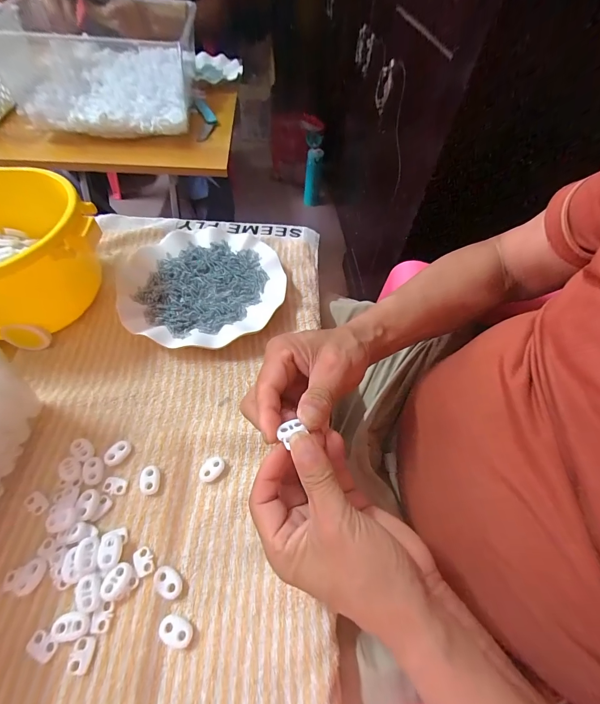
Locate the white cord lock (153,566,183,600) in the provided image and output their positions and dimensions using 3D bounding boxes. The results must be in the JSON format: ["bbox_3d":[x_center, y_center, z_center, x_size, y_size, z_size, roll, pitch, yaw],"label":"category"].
[{"bbox_3d":[-0.094,0.164,0.233,0.022,0.006,0.016,29,58,15],"label":"white cord lock"}]

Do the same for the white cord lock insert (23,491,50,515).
[{"bbox_3d":[-0.205,0.118,0.256,0.016,0.004,0.012,29,58,15],"label":"white cord lock insert"}]

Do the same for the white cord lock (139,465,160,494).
[{"bbox_3d":[-0.124,0.106,0.270,0.016,0.008,0.022,-12,57,-13],"label":"white cord lock"}]

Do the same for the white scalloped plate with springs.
[{"bbox_3d":[-0.113,-0.080,0.386,0.180,0.027,0.168,2,55,-3],"label":"white scalloped plate with springs"}]

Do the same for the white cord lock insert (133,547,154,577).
[{"bbox_3d":[-0.115,0.153,0.239,0.012,0.004,0.019,-26,61,-21],"label":"white cord lock insert"}]

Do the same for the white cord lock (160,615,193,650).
[{"bbox_3d":[-0.083,0.187,0.219,0.023,0.005,0.014,21,56,10],"label":"white cord lock"}]

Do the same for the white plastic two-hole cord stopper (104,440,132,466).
[{"bbox_3d":[-0.157,0.087,0.281,0.016,0.006,0.022,29,58,15],"label":"white plastic two-hole cord stopper"}]

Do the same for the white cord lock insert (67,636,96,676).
[{"bbox_3d":[-0.140,0.194,0.209,0.013,0.004,0.018,3,55,-3],"label":"white cord lock insert"}]

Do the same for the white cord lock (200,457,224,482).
[{"bbox_3d":[-0.075,0.100,0.279,0.022,0.006,0.016,-38,66,-26],"label":"white cord lock"}]

